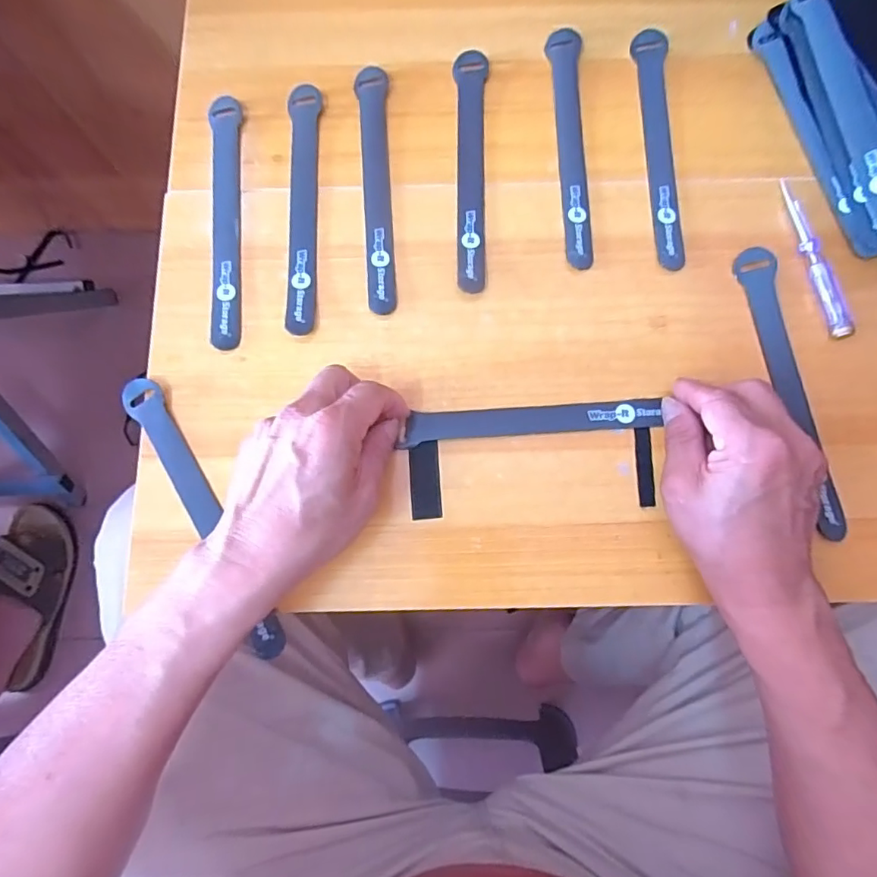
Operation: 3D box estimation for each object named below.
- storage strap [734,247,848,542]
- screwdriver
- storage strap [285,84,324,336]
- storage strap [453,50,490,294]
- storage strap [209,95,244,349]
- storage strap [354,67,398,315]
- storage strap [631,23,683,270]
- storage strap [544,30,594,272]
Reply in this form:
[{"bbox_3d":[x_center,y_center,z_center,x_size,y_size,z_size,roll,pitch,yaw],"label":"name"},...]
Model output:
[{"bbox_3d":[0.234,-0.035,0.346,0.022,0.006,0.198,-9,79,-1],"label":"storage strap"},{"bbox_3d":[0.260,-0.126,0.362,0.010,0.014,0.121,-10,79,-1],"label":"screwdriver"},{"bbox_3d":[-0.098,-0.168,0.378,0.023,0.005,0.194,-3,79,0],"label":"storage strap"},{"bbox_3d":[0.023,-0.199,0.384,0.024,0.006,0.194,2,79,1],"label":"storage strap"},{"bbox_3d":[-0.154,-0.159,0.378,0.022,0.004,0.197,-6,79,0],"label":"storage strap"},{"bbox_3d":[-0.045,-0.183,0.381,0.023,0.006,0.194,-5,79,0],"label":"storage strap"},{"bbox_3d":[0.163,-0.217,0.386,0.023,0.004,0.197,0,79,1],"label":"storage strap"},{"bbox_3d":[0.098,-0.218,0.386,0.025,0.007,0.196,0,79,1],"label":"storage strap"}]

